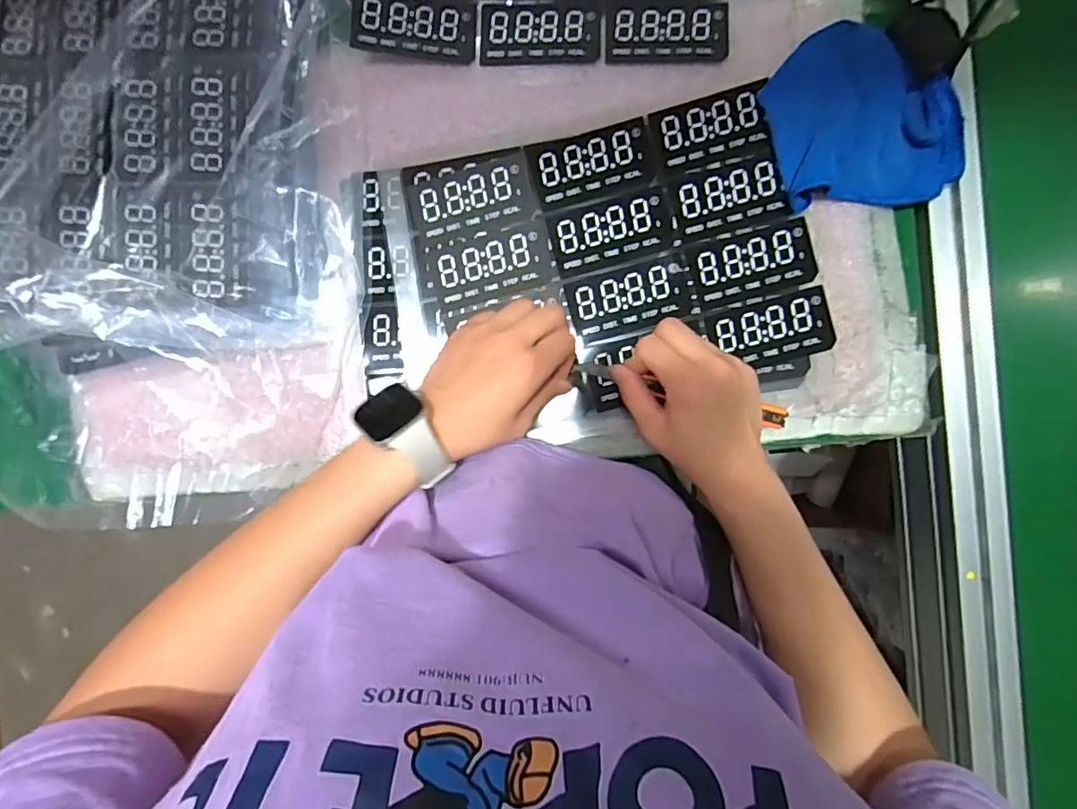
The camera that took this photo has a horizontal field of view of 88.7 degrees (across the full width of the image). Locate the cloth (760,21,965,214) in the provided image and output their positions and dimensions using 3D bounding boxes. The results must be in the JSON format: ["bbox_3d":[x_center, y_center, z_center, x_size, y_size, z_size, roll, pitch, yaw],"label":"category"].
[{"bbox_3d":[0.230,-0.207,0.392,0.123,0.038,0.132,-15,91,5],"label":"cloth"}]

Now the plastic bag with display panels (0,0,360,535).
[{"bbox_3d":[-0.300,-0.144,0.395,0.311,0.080,0.481,1,92,2],"label":"plastic bag with display panels"}]

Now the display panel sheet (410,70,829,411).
[{"bbox_3d":[0.057,-0.109,0.416,0.281,0.011,0.198,-13,92,1],"label":"display panel sheet"}]

